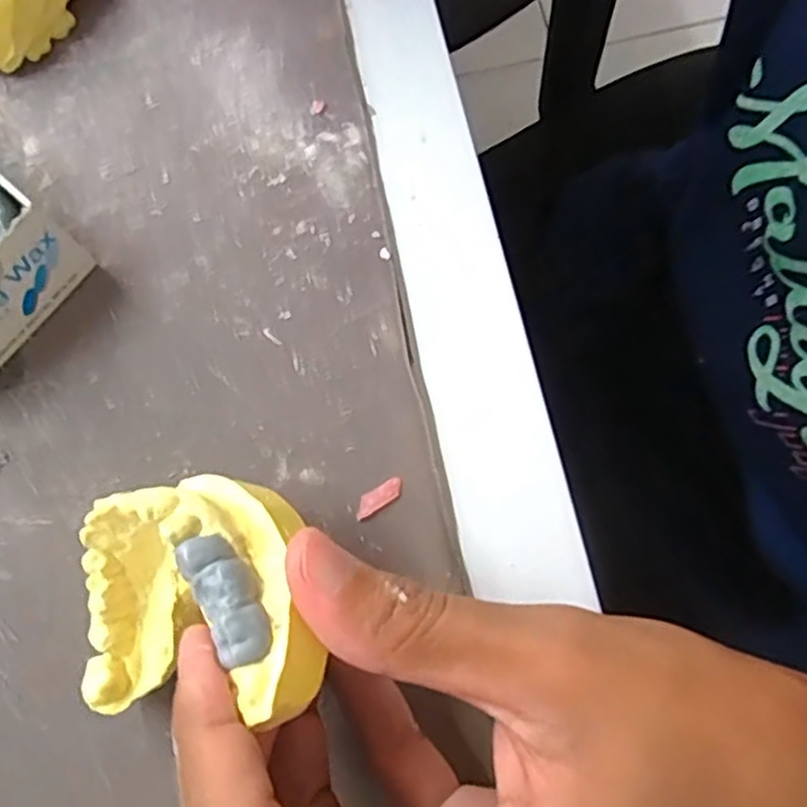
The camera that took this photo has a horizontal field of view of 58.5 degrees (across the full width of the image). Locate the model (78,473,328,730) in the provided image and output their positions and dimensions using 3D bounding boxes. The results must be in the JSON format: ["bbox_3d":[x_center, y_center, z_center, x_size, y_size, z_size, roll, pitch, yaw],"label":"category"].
[{"bbox_3d":[-0.045,0.046,0.155,0.032,0.059,0.057,-17,60,-42],"label":"model"}]

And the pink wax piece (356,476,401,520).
[{"bbox_3d":[-0.007,0.024,0.189,0.014,0.004,0.005,-33,79,-6],"label":"pink wax piece"}]

